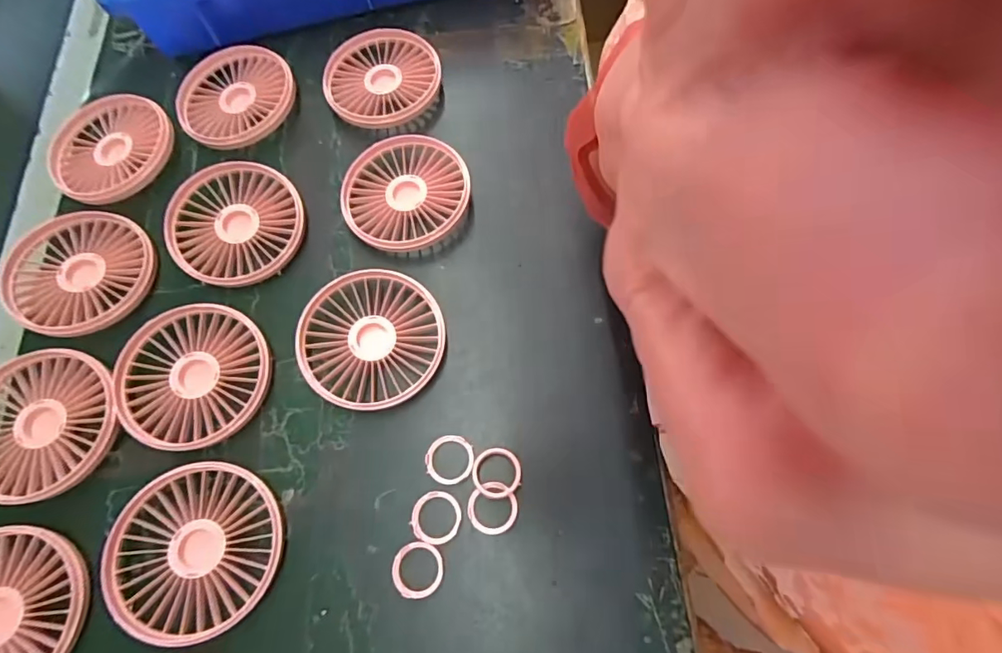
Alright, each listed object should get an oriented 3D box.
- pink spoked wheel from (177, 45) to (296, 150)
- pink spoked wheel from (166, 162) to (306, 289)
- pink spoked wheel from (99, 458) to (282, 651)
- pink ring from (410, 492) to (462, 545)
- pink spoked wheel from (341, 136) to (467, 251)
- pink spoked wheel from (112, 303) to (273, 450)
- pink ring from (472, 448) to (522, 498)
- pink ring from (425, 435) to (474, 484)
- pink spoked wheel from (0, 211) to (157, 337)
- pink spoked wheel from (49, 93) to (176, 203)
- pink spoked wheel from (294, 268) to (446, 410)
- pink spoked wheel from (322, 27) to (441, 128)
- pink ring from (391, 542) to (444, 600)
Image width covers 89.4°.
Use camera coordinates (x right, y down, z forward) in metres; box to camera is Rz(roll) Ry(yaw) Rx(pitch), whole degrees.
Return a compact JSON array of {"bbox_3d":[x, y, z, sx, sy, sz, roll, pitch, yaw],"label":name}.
[{"bbox_3d":[-0.200,-0.172,0.383,0.086,0.018,0.084,0,69,0],"label":"pink spoked wheel"},{"bbox_3d":[-0.180,-0.069,0.342,0.085,0.015,0.085,0,69,0],"label":"pink spoked wheel"},{"bbox_3d":[-0.166,0.121,0.275,0.088,0.011,0.085,0,69,0],"label":"pink spoked wheel"},{"bbox_3d":[-0.036,0.106,0.283,0.027,0.004,0.027,0,69,0],"label":"pink ring"},{"bbox_3d":[-0.066,-0.091,0.351,0.085,0.016,0.086,0,69,0],"label":"pink spoked wheel"},{"bbox_3d":[-0.188,0.029,0.308,0.086,0.007,0.085,-5,69,-2],"label":"pink spoked wheel"},{"bbox_3d":[-0.002,0.083,0.290,0.028,0.004,0.028,0,69,0],"label":"pink ring"},{"bbox_3d":[-0.030,0.077,0.293,0.028,0.004,0.027,0,69,0],"label":"pink ring"},{"bbox_3d":[-0.279,-0.037,0.332,0.090,0.007,0.087,0,69,0],"label":"pink spoked wheel"},{"bbox_3d":[-0.282,-0.130,0.368,0.084,0.011,0.086,0,69,0],"label":"pink spoked wheel"},{"bbox_3d":[-0.080,0.008,0.315,0.088,0.015,0.085,0,69,0],"label":"pink spoked wheel"},{"bbox_3d":[-0.090,-0.187,0.386,0.086,0.016,0.085,0,69,0],"label":"pink spoked wheel"},{"bbox_3d":[-0.045,0.132,0.275,0.027,0.004,0.027,0,69,0],"label":"pink ring"}]

